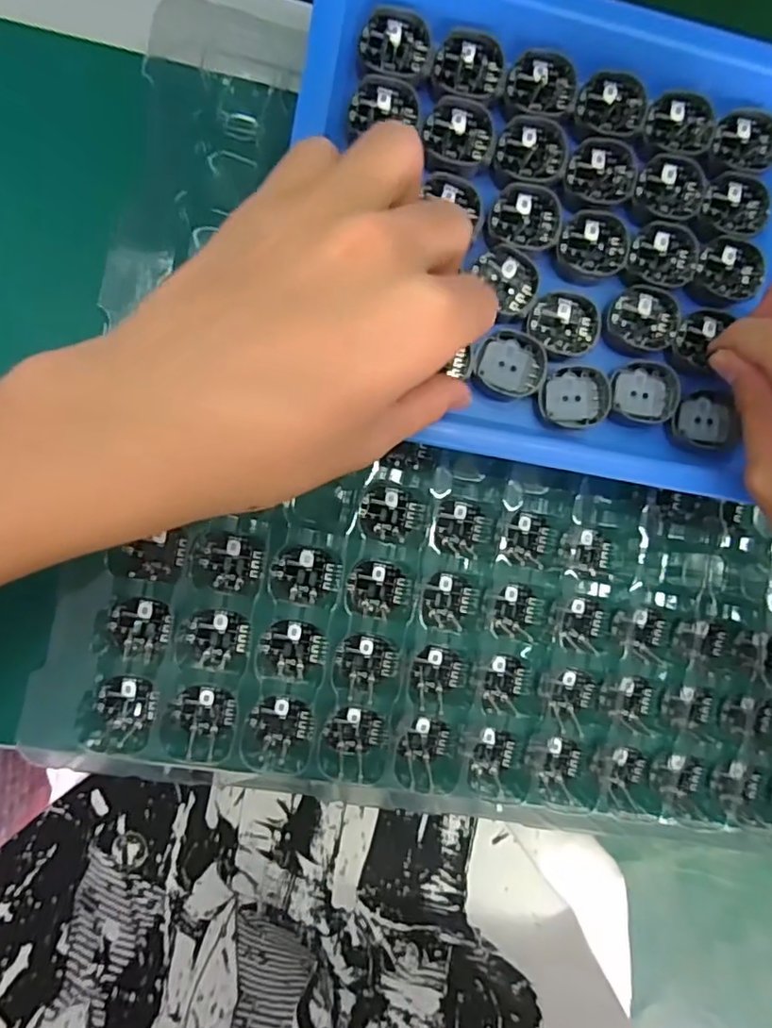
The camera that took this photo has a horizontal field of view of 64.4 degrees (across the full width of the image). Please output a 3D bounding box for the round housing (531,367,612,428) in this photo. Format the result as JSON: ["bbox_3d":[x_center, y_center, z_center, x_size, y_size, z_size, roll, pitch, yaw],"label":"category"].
[{"bbox_3d":[0.077,-0.048,0.250,0.030,0.006,0.025,3,88,-7],"label":"round housing"}]

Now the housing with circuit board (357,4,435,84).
[{"bbox_3d":[0.003,-0.178,0.234,0.027,0.006,0.027,10,87,-7],"label":"housing with circuit board"}]

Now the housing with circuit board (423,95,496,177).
[{"bbox_3d":[0.029,-0.147,0.239,0.027,0.008,0.027,-2,89,-7],"label":"housing with circuit board"}]

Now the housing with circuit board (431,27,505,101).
[{"bbox_3d":[0.032,-0.174,0.239,0.027,0.006,0.027,4,88,-7],"label":"housing with circuit board"}]

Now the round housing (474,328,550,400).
[{"bbox_3d":[0.050,-0.060,0.246,0.030,0.004,0.026,7,87,-7],"label":"round housing"}]

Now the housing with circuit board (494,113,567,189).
[{"bbox_3d":[0.057,-0.143,0.242,0.029,0.006,0.025,-7,89,-7],"label":"housing with circuit board"}]

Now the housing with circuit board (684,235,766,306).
[{"bbox_3d":[0.142,-0.100,0.254,0.027,0.008,0.030,28,85,-6],"label":"housing with circuit board"}]

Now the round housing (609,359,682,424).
[{"bbox_3d":[0.107,-0.050,0.254,0.029,0.005,0.025,5,88,-7],"label":"round housing"}]

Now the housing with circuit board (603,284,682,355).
[{"bbox_3d":[0.106,-0.079,0.251,0.030,0.006,0.026,9,87,-7],"label":"housing with circuit board"}]

